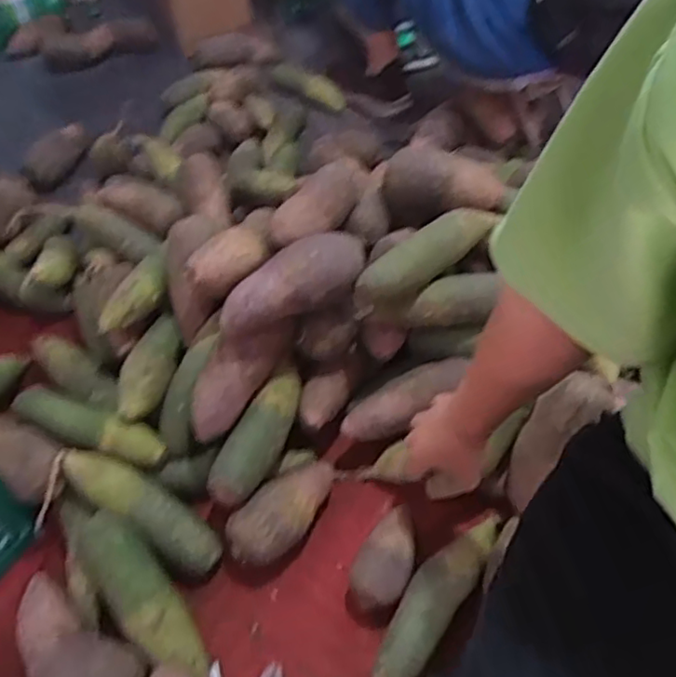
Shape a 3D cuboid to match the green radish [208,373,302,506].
[{"bbox_3d":[-0.082,0.107,0.681,0.046,0.047,0.161,22,54,20],"label":"green radish"}]

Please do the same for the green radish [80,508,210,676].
[{"bbox_3d":[-0.192,0.253,0.604,0.058,0.049,0.178,-35,76,-25],"label":"green radish"}]

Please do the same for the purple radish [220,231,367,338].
[{"bbox_3d":[-0.048,-0.063,0.674,0.183,0.053,0.054,-29,54,-21],"label":"purple radish"}]

